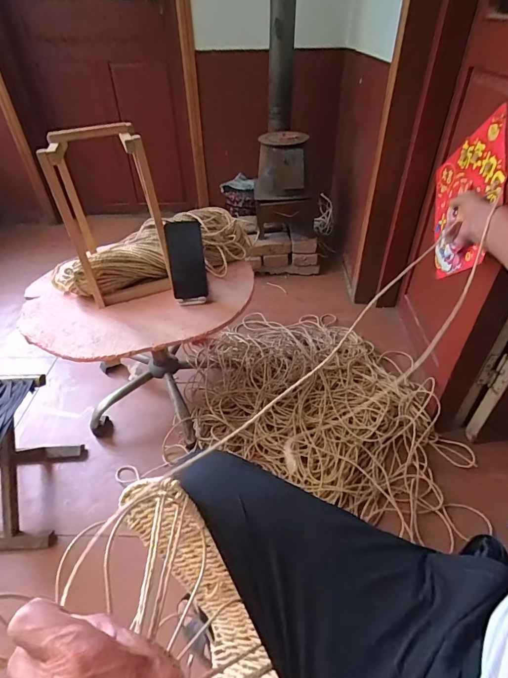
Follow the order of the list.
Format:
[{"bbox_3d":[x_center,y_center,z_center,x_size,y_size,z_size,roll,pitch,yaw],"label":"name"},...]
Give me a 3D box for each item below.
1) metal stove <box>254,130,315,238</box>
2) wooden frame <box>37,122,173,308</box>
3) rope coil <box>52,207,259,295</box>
[{"bbox_3d":[0.123,-0.633,1.562,0.246,0.400,0.221,5,41,7],"label":"metal stove"},{"bbox_3d":[-0.307,-0.268,0.819,0.182,0.333,0.172,-18,42,-14],"label":"wooden frame"},{"bbox_3d":[-0.235,-0.212,0.898,0.490,0.104,0.159,-11,42,-11],"label":"rope coil"}]

